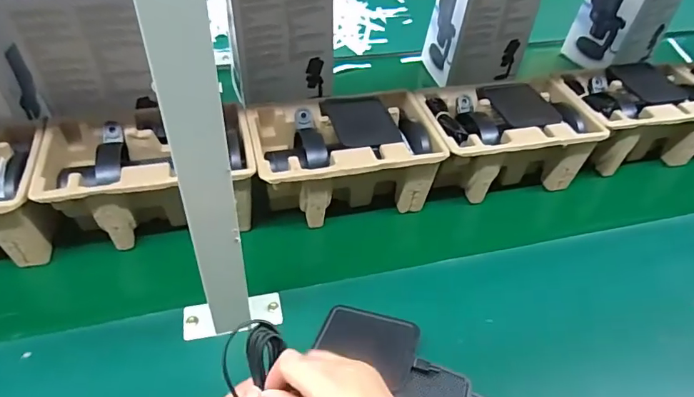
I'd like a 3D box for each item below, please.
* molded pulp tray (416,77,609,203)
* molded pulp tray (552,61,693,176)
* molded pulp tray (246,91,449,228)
[{"bbox_3d":[0.216,-0.078,0.687,0.229,0.118,0.143,-11,48,-14],"label":"molded pulp tray"},{"bbox_3d":[0.443,-0.127,0.747,0.237,0.102,0.145,-13,48,-15],"label":"molded pulp tray"},{"bbox_3d":[-0.006,-0.046,0.630,0.223,0.121,0.141,-11,48,-14],"label":"molded pulp tray"}]

